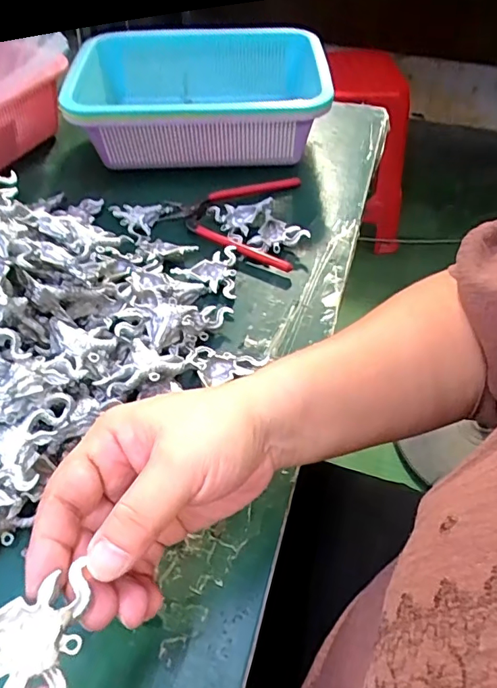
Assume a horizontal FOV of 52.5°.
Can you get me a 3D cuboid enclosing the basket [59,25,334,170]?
[{"bbox_3d":[-0.052,-0.265,0.552,0.252,0.083,0.189,-1,49,0],"label":"basket"}]

